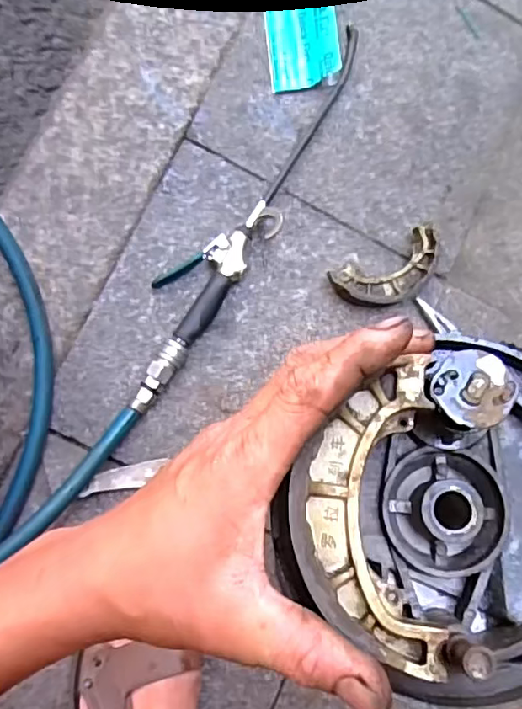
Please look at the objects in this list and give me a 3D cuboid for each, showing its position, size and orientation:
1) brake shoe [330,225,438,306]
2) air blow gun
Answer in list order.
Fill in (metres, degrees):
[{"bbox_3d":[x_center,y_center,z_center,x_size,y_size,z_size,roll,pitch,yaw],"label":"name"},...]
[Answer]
[{"bbox_3d":[0.127,-0.078,0.570,0.114,0.031,0.055,-28,90,-9],"label":"brake shoe"},{"bbox_3d":[-0.008,-0.139,0.552,0.060,0.033,0.421,34,82,-5],"label":"air blow gun"}]

